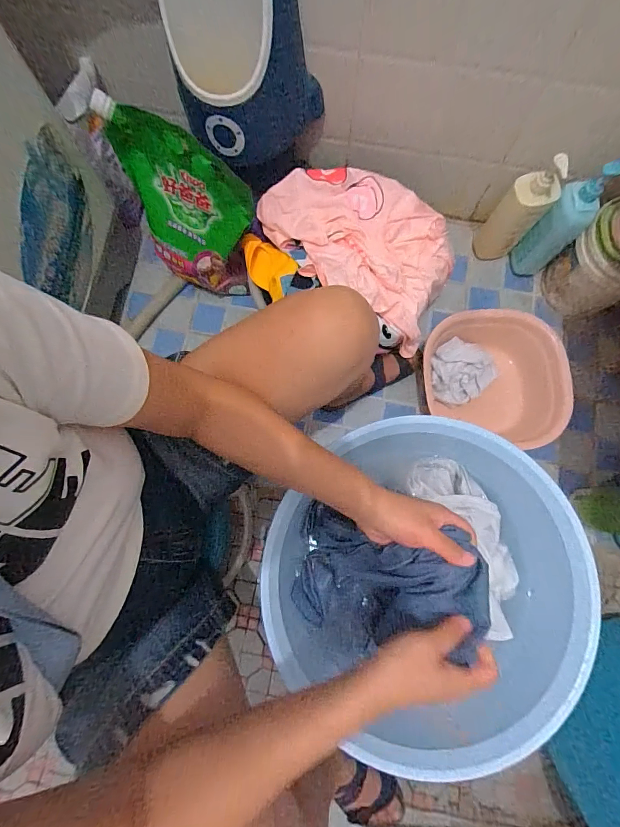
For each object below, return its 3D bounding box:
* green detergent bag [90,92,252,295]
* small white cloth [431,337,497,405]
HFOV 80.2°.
[{"bbox_3d":[-0.234,-0.355,0.691,0.278,0.314,0.088,28,79,6],"label":"green detergent bag"},{"bbox_3d":[0.307,-0.085,0.765,0.132,0.046,0.123,-41,80,-8],"label":"small white cloth"}]

